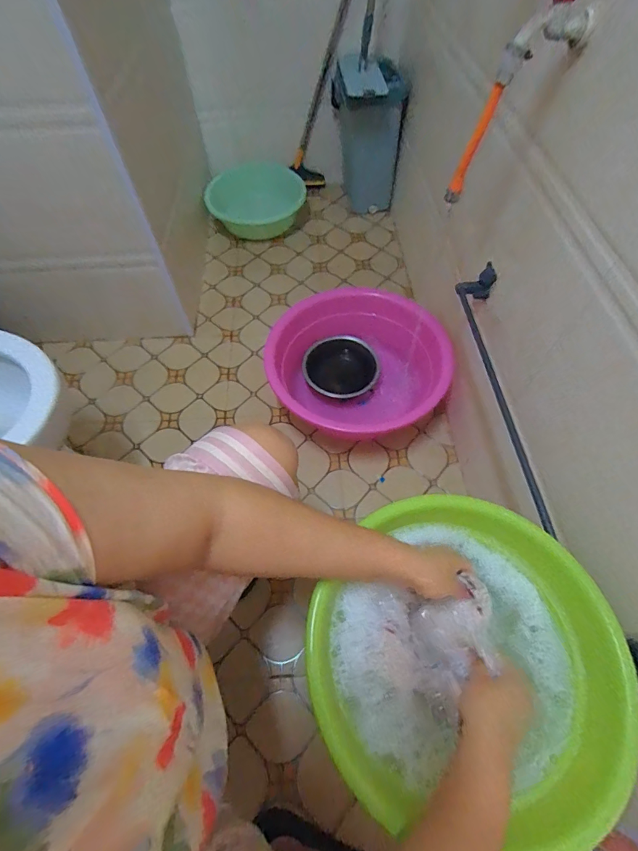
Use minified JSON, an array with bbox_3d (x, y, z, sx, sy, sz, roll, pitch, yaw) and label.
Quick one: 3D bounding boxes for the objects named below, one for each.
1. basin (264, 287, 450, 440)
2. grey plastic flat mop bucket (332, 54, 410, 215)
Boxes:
[{"bbox_3d":[0.111,-0.173,1.022,0.451,0.155,0.403,30,65,15],"label":"basin"},{"bbox_3d":[0.163,-0.960,1.295,0.204,0.418,0.200,0,61,0],"label":"grey plastic flat mop bucket"}]

